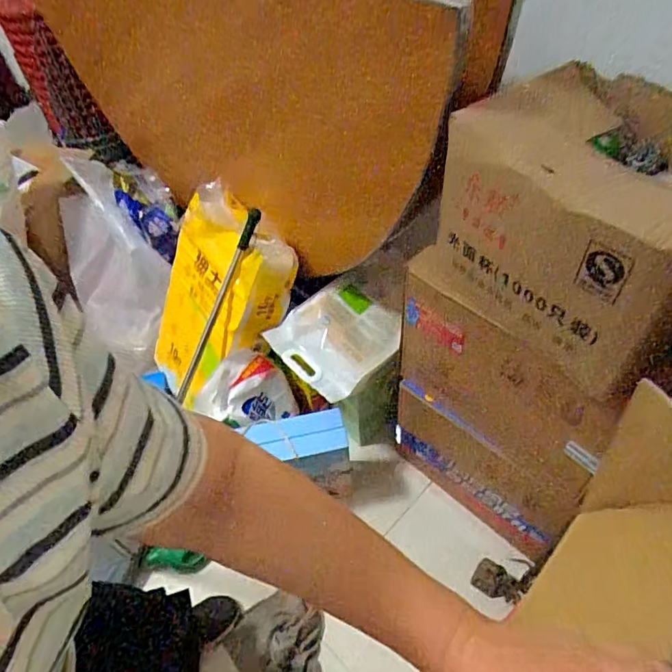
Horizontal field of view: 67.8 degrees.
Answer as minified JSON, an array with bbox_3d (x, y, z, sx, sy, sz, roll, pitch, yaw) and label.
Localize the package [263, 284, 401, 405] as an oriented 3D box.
[{"bbox_3d":[0.007,0.000,1.167,0.262,0.054,0.228,-39,76,-12],"label":"package"}]

